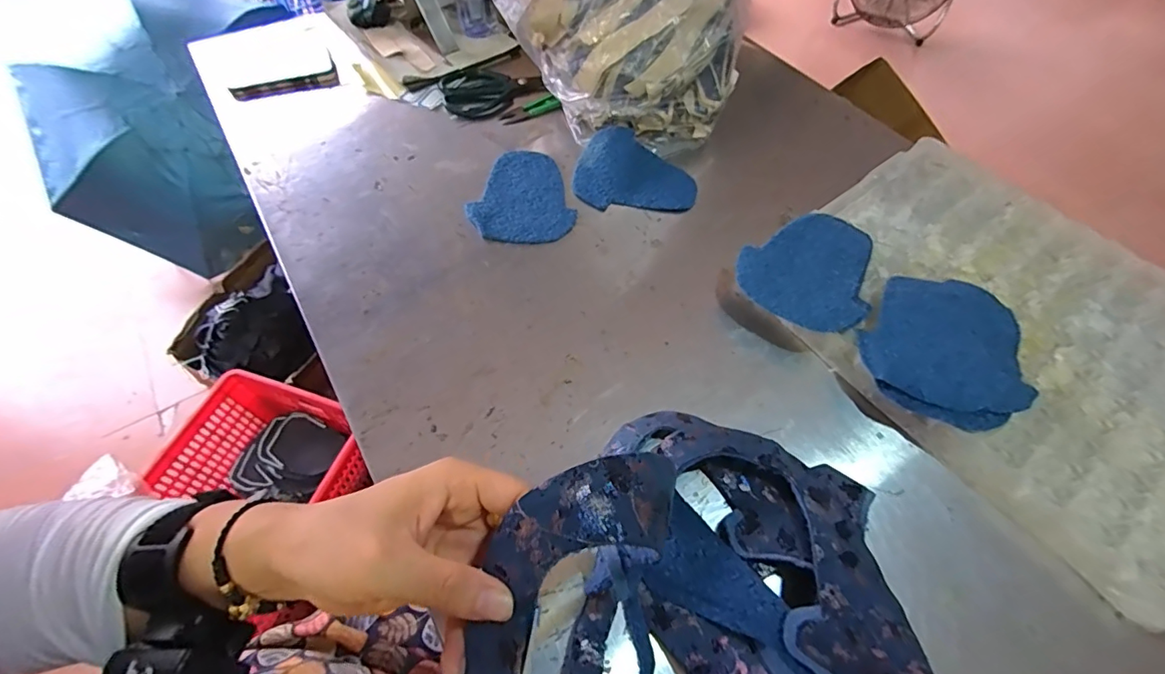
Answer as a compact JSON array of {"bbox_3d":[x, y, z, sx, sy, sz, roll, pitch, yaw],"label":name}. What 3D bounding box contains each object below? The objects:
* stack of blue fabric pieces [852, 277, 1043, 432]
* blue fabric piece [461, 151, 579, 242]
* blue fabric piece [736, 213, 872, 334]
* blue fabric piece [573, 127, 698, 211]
[{"bbox_3d":[0.343,0.007,0.468,0.151,0.010,0.164,14,57,4],"label":"stack of blue fabric pieces"},{"bbox_3d":[-0.080,-0.172,0.603,0.121,0.006,0.153,-14,60,-10],"label":"blue fabric piece"},{"bbox_3d":[0.232,-0.077,0.513,0.128,0.014,0.157,16,60,9],"label":"blue fabric piece"},{"bbox_3d":[0.069,-0.213,0.622,0.149,0.022,0.120,8,59,4],"label":"blue fabric piece"}]

